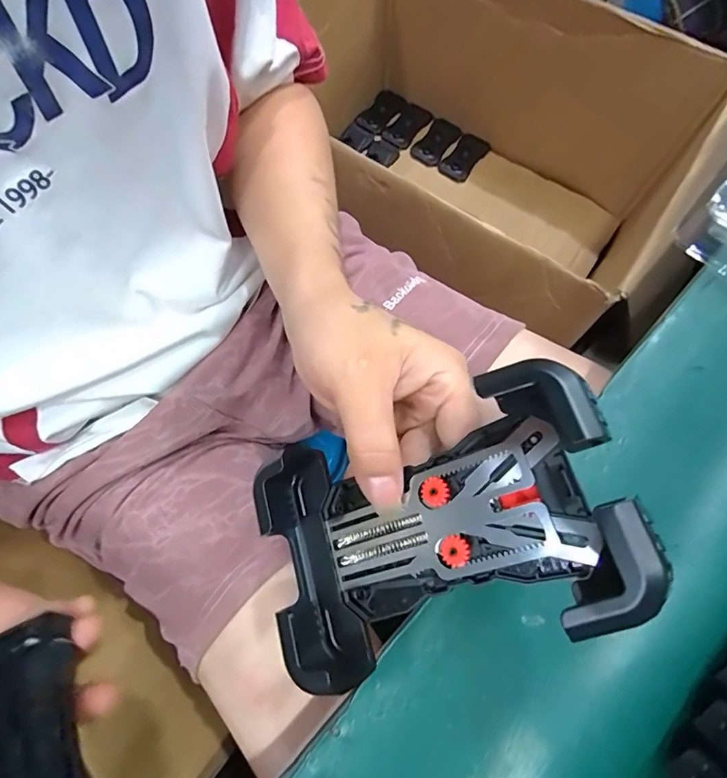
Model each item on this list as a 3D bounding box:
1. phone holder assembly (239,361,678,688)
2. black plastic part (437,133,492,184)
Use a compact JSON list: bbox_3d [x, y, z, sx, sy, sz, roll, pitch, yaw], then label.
[{"bbox_3d":[0.020,0.055,0.176,0.151,0.037,0.090,-27,70,26],"label":"phone holder assembly"},{"bbox_3d":[0.197,-0.453,0.868,0.058,0.018,0.115,32,76,11],"label":"black plastic part"}]

